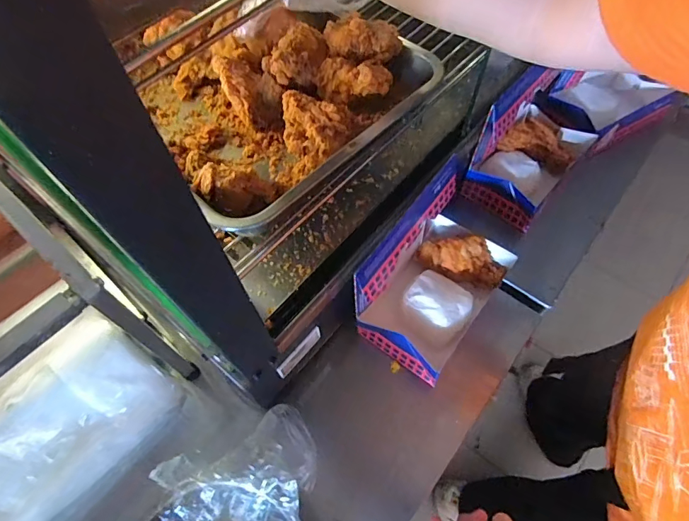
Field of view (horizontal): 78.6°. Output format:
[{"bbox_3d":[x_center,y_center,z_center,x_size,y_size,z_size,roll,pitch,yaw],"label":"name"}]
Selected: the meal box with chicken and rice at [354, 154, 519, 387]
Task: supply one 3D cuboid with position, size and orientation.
[{"bbox_3d":[0.108,0.016,0.477,0.109,0.167,0.177,35,67,20],"label":"meal box with chicken and rice"}]

